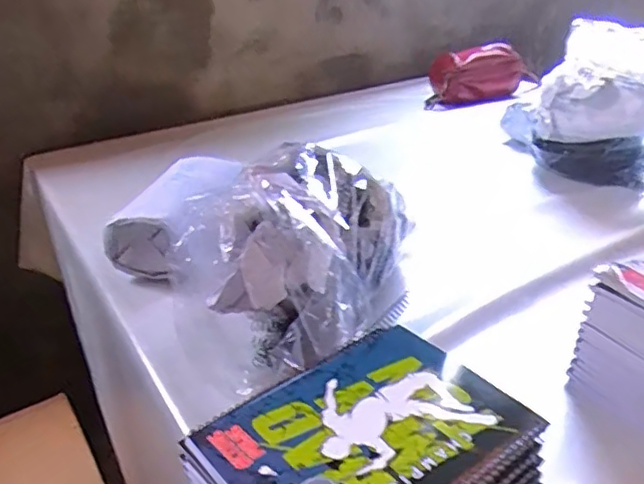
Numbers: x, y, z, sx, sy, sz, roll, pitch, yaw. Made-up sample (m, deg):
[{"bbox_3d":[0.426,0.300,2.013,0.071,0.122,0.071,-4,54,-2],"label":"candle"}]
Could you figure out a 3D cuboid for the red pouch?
[{"bbox_3d":[0.375,-0.411,1.492,0.259,0.114,0.087,-10,28,-13],"label":"red pouch"}]

